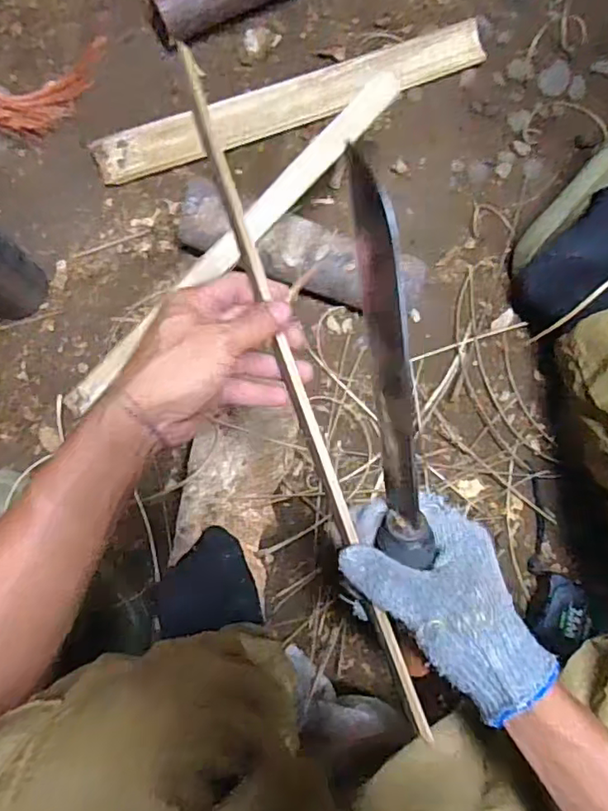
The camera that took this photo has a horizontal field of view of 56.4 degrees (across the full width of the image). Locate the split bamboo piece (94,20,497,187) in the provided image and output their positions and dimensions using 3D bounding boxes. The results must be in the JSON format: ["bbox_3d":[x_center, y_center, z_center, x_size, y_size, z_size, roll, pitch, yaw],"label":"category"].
[{"bbox_3d":[-0.011,-0.366,0.685,0.485,0.021,0.058,-20,86,-6],"label":"split bamboo piece"}]

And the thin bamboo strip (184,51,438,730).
[{"bbox_3d":[-0.004,-0.013,0.370,0.015,0.012,0.468,-19,88,-6],"label":"thin bamboo strip"}]

